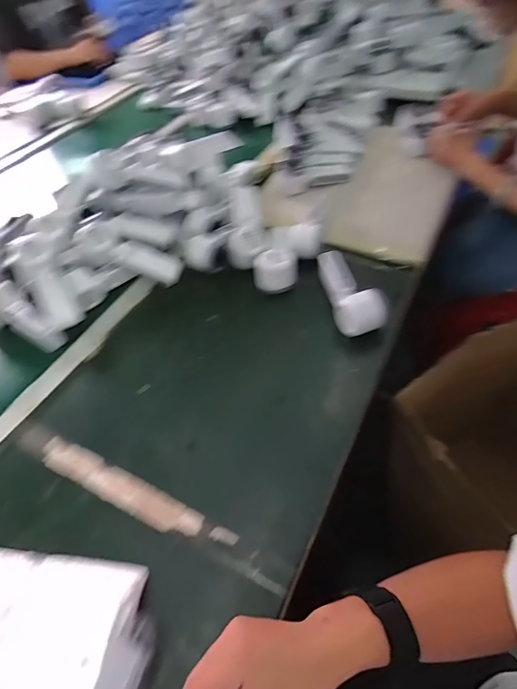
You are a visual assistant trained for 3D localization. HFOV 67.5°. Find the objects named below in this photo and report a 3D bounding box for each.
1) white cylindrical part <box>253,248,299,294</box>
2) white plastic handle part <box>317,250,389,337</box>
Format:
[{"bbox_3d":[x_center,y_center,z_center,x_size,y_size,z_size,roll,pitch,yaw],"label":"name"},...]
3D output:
[{"bbox_3d":[0.029,-0.125,0.642,0.069,0.053,0.061,-8,52,-2],"label":"white cylindrical part"},{"bbox_3d":[0.144,-0.087,0.596,0.070,0.054,0.162,-8,52,-1],"label":"white plastic handle part"}]

